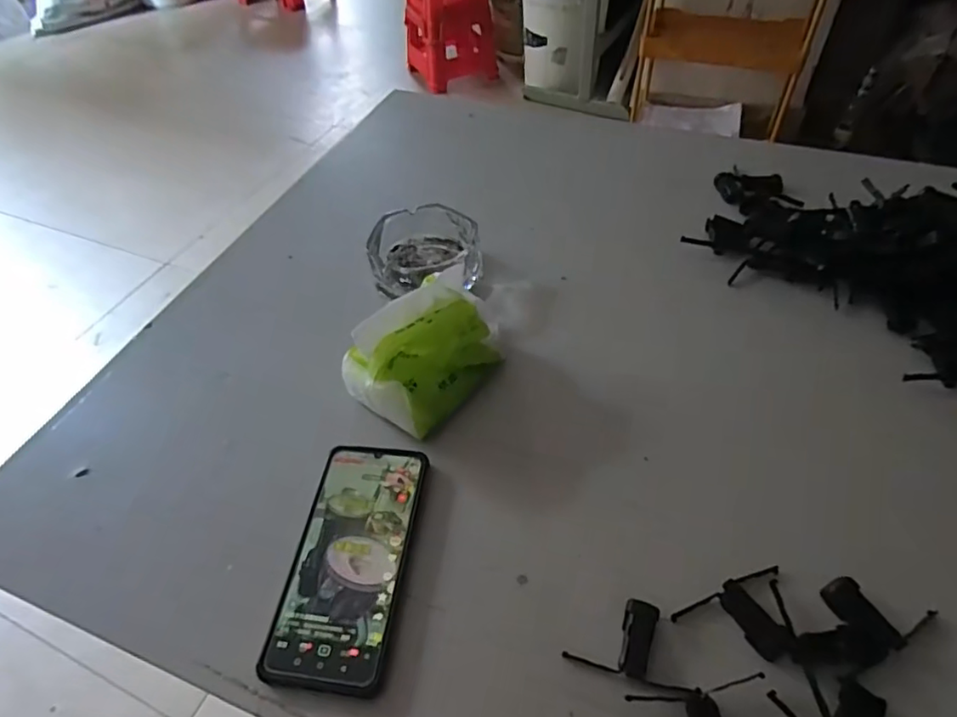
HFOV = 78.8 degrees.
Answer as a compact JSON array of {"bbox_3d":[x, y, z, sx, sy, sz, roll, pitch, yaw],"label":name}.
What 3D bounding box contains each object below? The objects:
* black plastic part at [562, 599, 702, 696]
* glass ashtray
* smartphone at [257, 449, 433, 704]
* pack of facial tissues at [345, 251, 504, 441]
[{"bbox_3d":[0.099,0.177,0.367,0.078,0.013,0.045,13,52,14],"label":"black plastic part"},{"bbox_3d":[-0.053,-0.110,0.603,0.114,0.046,0.114,6,50,9],"label":"glass ashtray"},{"bbox_3d":[-0.087,0.139,0.410,0.077,0.016,0.168,5,50,8],"label":"smartphone"},{"bbox_3d":[-0.038,-0.009,0.485,0.075,0.090,0.141,32,58,27],"label":"pack of facial tissues"}]

